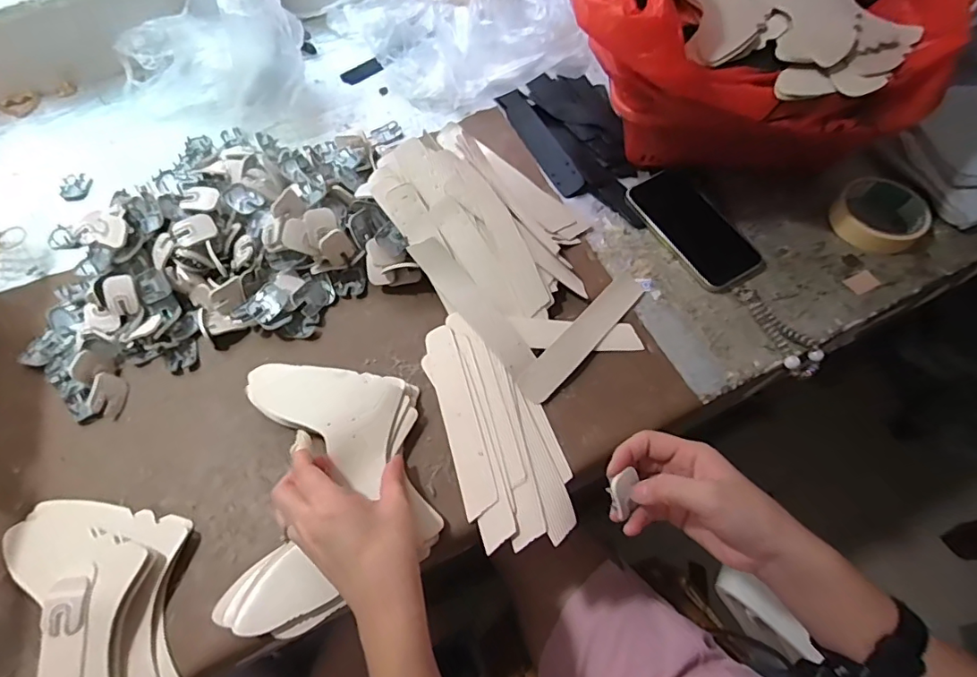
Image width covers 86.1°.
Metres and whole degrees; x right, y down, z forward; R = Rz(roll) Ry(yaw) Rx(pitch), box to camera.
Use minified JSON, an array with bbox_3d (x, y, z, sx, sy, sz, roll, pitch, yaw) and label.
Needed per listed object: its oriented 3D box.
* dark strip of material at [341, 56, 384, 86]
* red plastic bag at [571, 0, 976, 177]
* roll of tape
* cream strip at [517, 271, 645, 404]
[{"bbox_3d":[-0.179,-0.377,0.741,0.068,0.017,0.016,-8,58,26],"label":"dark strip of material"},{"bbox_3d":[0.270,-0.332,0.572,0.372,0.265,0.327,3,61,3],"label":"red plastic bag"},{"bbox_3d":[0.447,-0.143,0.594,0.093,0.029,0.100,0,61,1],"label":"roll of tape"},{"bbox_3d":[0.099,-0.006,0.532,0.034,0.009,0.182,43,67,7],"label":"cream strip"}]

